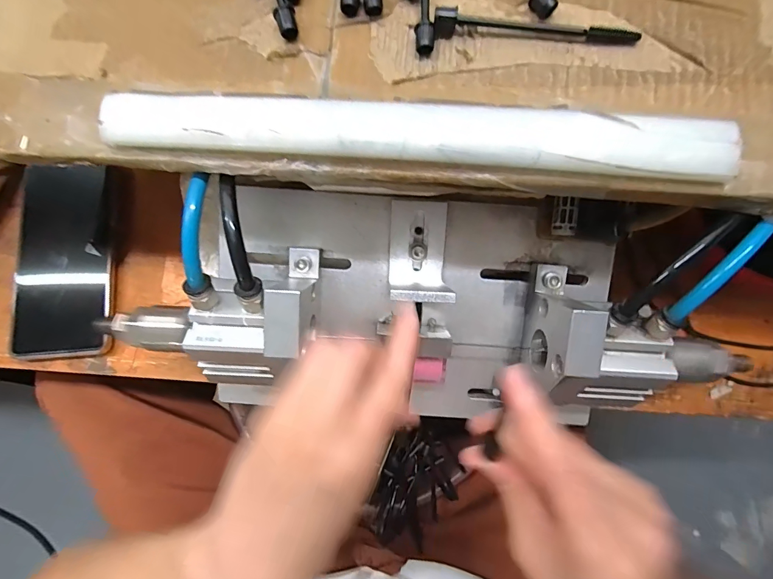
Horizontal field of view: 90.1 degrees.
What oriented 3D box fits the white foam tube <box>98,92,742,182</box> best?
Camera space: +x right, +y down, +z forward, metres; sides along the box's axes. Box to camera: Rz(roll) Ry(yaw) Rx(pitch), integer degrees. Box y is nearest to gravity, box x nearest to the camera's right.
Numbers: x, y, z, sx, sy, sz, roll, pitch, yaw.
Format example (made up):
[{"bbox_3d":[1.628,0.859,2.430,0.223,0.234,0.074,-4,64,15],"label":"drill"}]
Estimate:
[{"bbox_3d":[0.012,-0.072,0.179,0.285,0.014,0.026,4,78,1],"label":"white foam tube"}]

